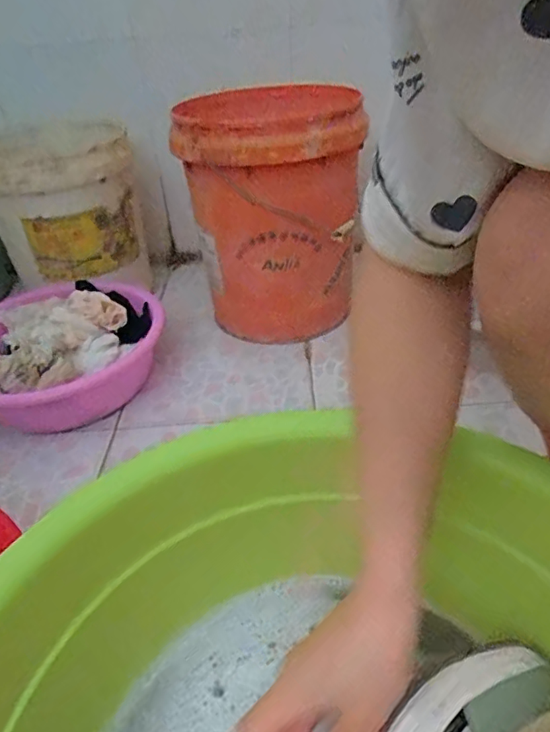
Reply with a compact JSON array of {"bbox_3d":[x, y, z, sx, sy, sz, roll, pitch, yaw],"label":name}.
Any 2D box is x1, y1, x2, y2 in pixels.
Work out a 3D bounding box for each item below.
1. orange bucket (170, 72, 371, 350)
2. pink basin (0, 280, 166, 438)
[{"bbox_3d":[0.002,-0.236,0.911,0.254,0.381,0.254,-3,35,2],"label":"orange bucket"},{"bbox_3d":[-0.358,-0.019,0.843,0.326,0.144,0.300,-3,35,2],"label":"pink basin"}]

